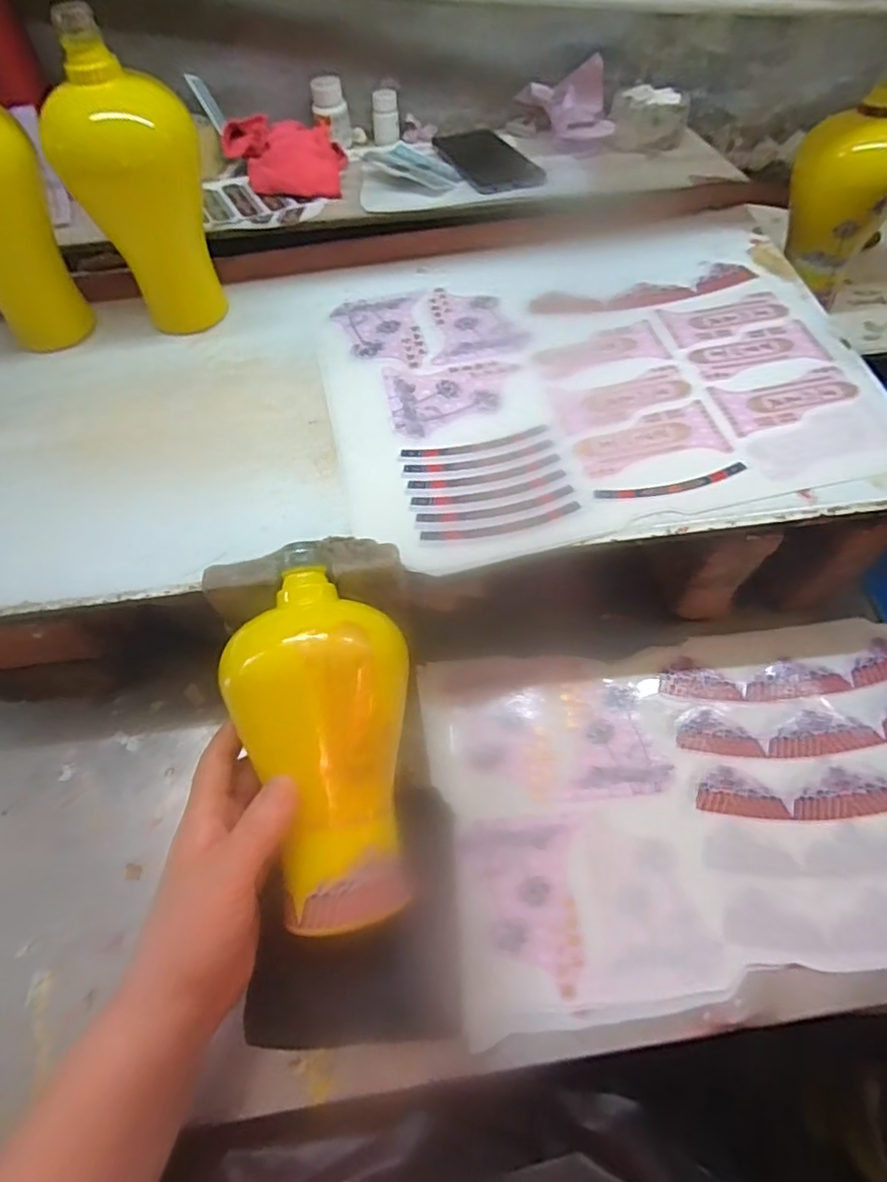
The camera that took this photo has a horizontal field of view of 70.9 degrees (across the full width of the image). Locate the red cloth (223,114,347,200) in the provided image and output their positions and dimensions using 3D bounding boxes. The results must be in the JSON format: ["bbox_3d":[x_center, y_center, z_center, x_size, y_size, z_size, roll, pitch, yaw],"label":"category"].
[{"bbox_3d":[-0.176,-0.481,0.687,0.131,0.033,0.143,-9,57,-4],"label":"red cloth"}]

